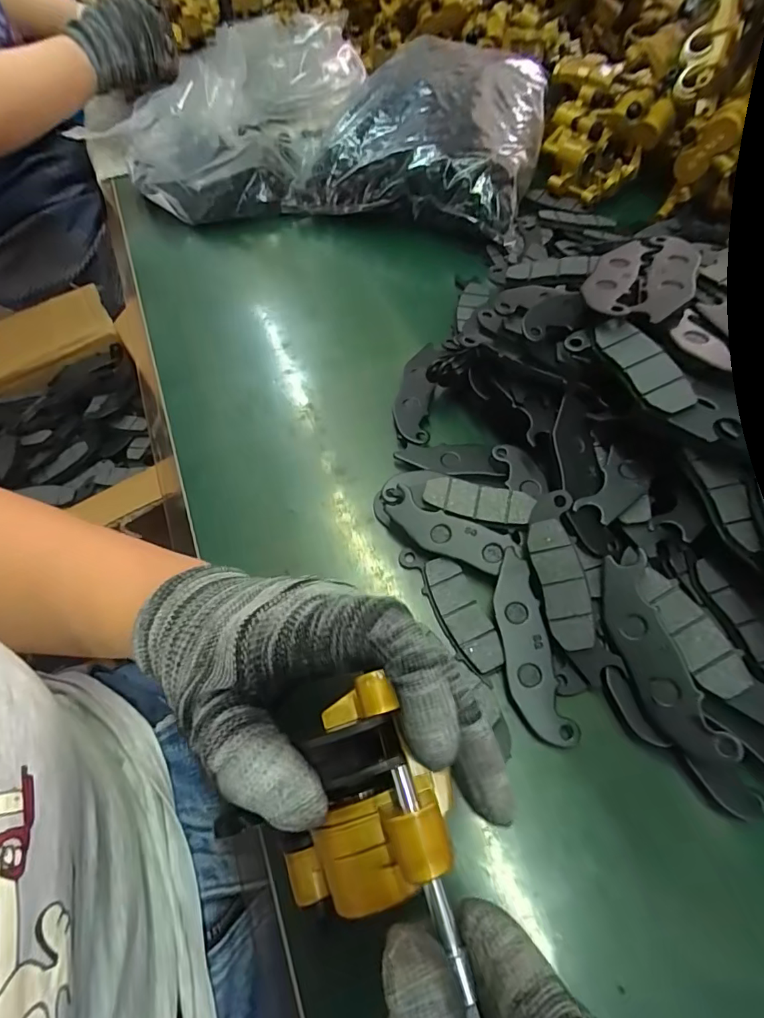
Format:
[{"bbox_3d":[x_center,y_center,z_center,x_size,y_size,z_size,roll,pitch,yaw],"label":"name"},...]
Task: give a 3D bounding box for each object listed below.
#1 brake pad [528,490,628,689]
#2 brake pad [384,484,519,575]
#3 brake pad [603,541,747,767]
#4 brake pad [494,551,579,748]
[{"bbox_3d":[0.104,0.043,0.268,0.030,0.010,0.105,-11,76,-3],"label":"brake pad"},{"bbox_3d":[0.043,0.015,0.298,0.083,0.010,0.030,21,63,15],"label":"brake pad"},{"bbox_3d":[0.142,0.075,0.250,0.031,0.006,0.105,-22,65,15],"label":"brake pad"},{"bbox_3d":[0.079,0.074,0.265,0.027,0.010,0.103,-10,59,-3],"label":"brake pad"}]

